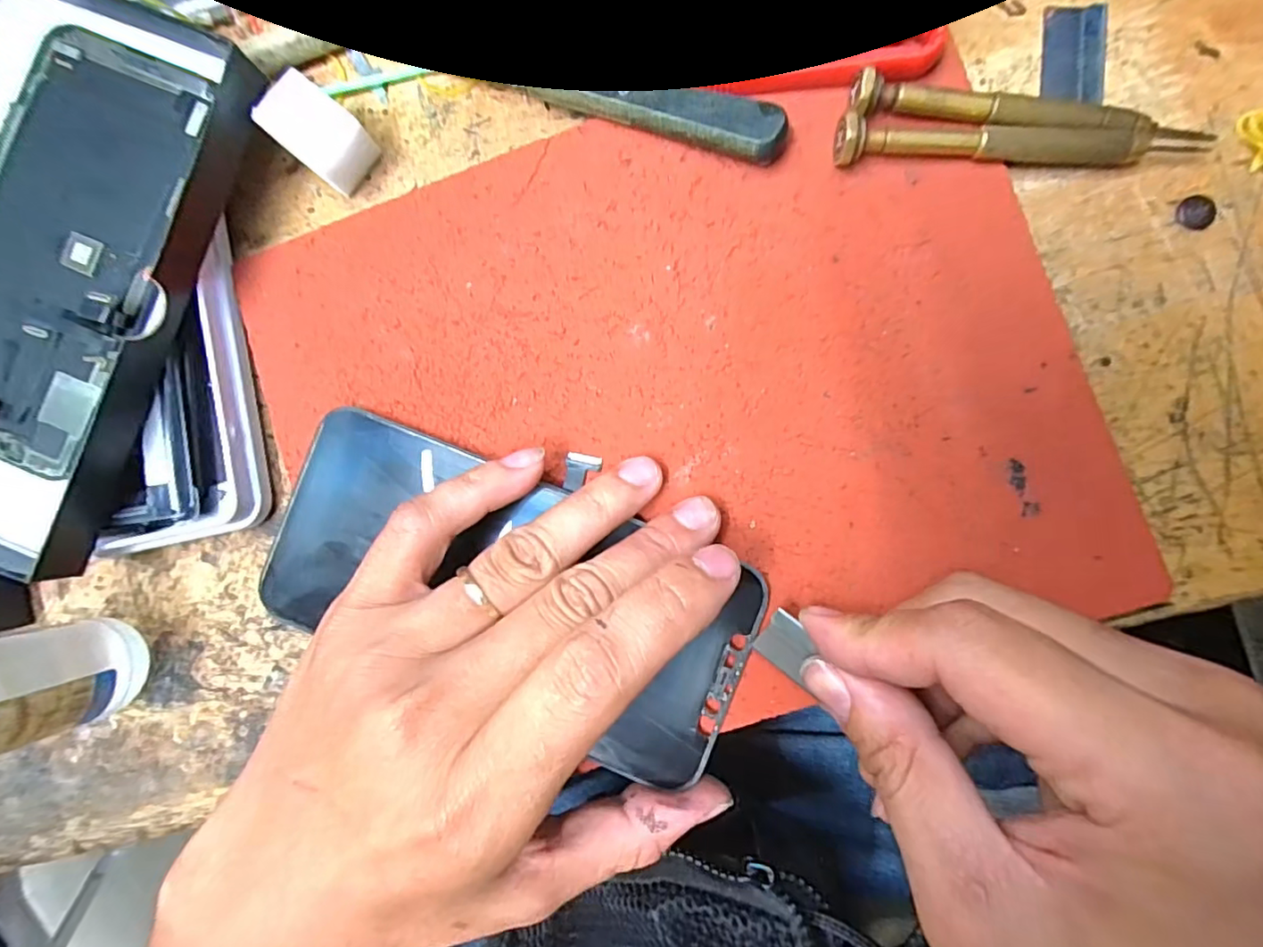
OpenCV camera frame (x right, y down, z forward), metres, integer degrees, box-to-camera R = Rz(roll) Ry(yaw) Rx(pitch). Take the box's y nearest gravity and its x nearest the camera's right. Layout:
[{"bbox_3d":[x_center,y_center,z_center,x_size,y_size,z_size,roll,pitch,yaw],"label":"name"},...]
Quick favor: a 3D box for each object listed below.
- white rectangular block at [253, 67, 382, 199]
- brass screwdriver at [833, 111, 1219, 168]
[{"bbox_3d":[-0.102,-0.112,0.189,0.025,0.028,0.021,39,92,5],"label":"white rectangular block"},{"bbox_3d":[0.118,-0.100,0.173,0.112,0.014,0.011,3,88,5],"label":"brass screwdriver"}]

